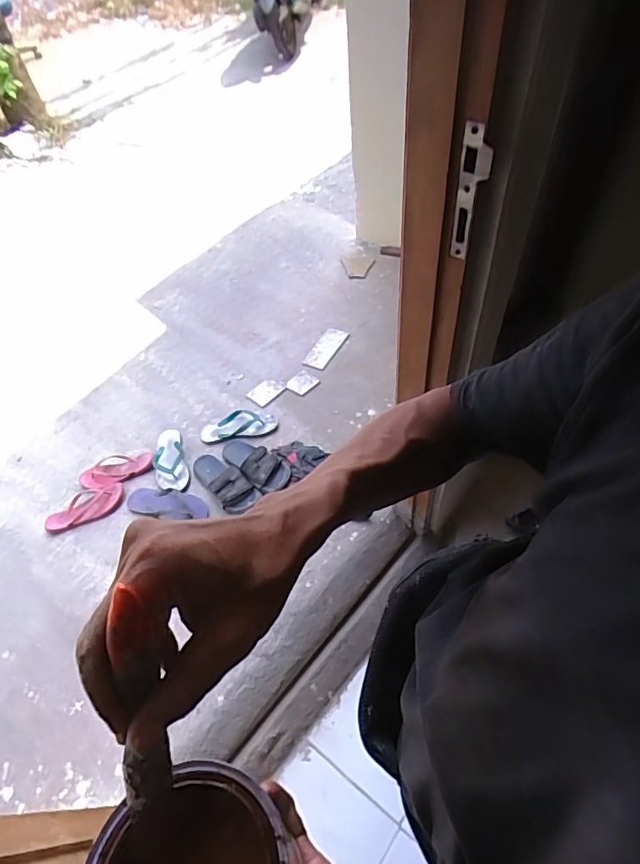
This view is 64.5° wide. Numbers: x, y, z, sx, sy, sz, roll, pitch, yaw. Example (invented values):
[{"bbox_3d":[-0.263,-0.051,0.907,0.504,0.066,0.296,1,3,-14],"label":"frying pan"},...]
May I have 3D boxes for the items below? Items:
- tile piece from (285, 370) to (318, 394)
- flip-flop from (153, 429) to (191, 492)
[{"bbox_3d":[-0.062,-0.170,1.751,0.090,0.013,0.102,-42,56,-14],"label":"tile piece"},{"bbox_3d":[-0.474,0.085,1.602,0.099,0.031,0.233,-15,53,-8],"label":"flip-flop"}]

